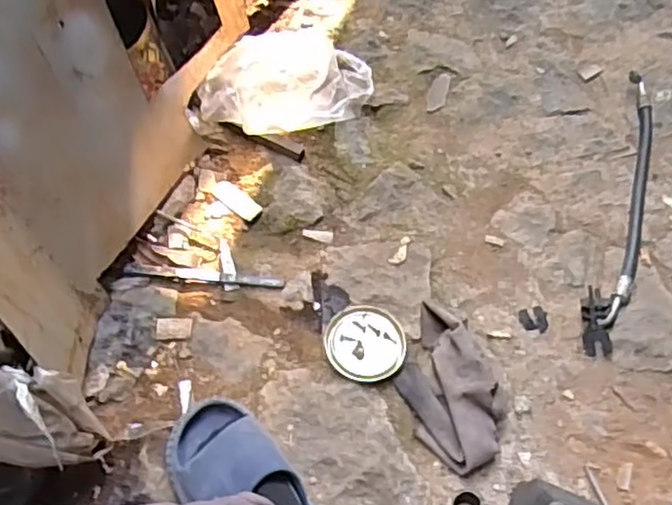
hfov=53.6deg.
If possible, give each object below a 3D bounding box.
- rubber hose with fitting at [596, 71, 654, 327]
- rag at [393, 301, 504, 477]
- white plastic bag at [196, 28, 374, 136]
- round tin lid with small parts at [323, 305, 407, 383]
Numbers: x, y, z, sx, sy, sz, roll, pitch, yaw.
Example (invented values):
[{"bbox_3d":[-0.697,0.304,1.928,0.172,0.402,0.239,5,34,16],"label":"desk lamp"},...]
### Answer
[{"bbox_3d":[0.459,-0.094,1.028,0.052,0.025,0.489,17,60,7],"label":"rubber hose with fitting"},{"bbox_3d":[0.139,0.164,0.839,0.107,0.055,0.210,-16,61,-12],"label":"rag"},{"bbox_3d":[-0.076,-0.272,1.062,0.282,0.106,0.133,-16,61,-12],"label":"white plastic bag"},{"bbox_3d":[0.039,0.120,0.887,0.104,0.016,0.107,1,59,-2],"label":"round tin lid with small parts"}]

